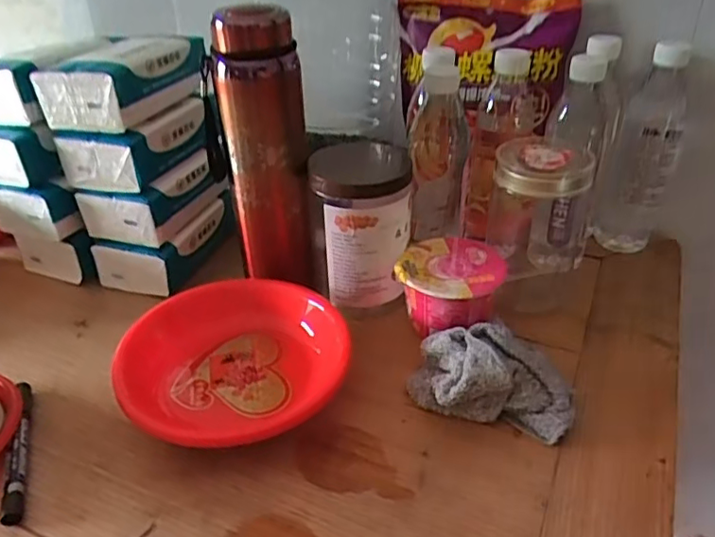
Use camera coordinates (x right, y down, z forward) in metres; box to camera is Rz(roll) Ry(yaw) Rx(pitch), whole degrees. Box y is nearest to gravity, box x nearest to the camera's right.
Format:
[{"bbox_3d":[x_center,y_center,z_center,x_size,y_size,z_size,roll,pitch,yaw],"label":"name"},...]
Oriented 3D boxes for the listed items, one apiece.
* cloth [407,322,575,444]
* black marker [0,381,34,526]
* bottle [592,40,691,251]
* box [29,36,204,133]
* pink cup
[{"bbox_3d":[0.111,0.087,0.497,0.126,0.052,0.087,6,36,11],"label":"cloth"},{"bbox_3d":[-0.264,0.139,0.468,0.012,0.014,0.136,-14,37,-17],"label":"black marker"},{"bbox_3d":[0.313,-0.128,0.654,0.063,0.219,0.073,17,39,24],"label":"bottle"},{"bbox_3d":[-0.238,-0.190,0.598,0.108,0.060,0.134,11,37,17],"label":"box"},{"bbox_3d":[0.086,0.023,0.571,0.094,0.069,0.102,-1,35,1],"label":"pink cup"}]

